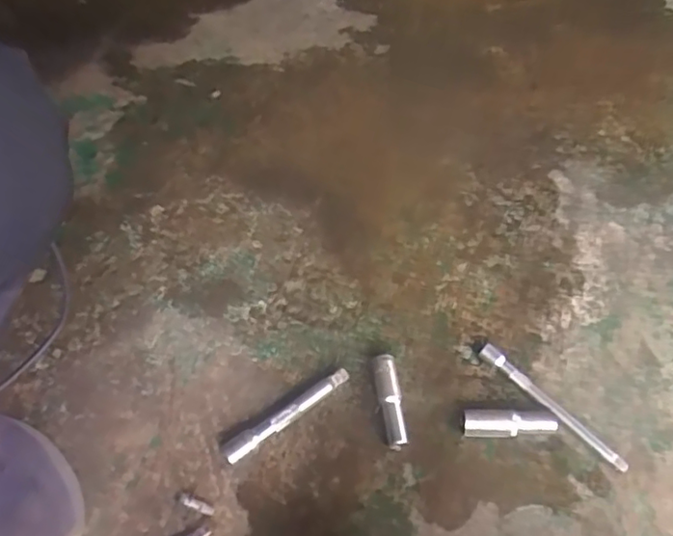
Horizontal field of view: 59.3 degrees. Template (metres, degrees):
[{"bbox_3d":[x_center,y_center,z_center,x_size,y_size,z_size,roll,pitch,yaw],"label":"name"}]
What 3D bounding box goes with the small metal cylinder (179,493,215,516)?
[{"bbox_3d":[-0.115,0.194,0.486,0.031,0.009,0.008,18,60,11],"label":"small metal cylinder"}]

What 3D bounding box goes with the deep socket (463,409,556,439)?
[{"bbox_3d":[0.152,0.136,0.518,0.080,0.020,0.019,0,58,1],"label":"deep socket"}]

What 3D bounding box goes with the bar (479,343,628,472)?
[{"bbox_3d":[0.190,0.120,0.522,0.150,0.016,0.013,40,66,22],"label":"bar"}]

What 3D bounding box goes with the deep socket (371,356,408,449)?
[{"bbox_3d":[0.047,0.117,0.522,0.021,0.026,0.078,-7,58,-4],"label":"deep socket"}]

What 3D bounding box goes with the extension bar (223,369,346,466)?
[{"bbox_3d":[-0.042,0.129,0.519,0.127,0.023,0.018,-32,63,-18],"label":"extension bar"}]

